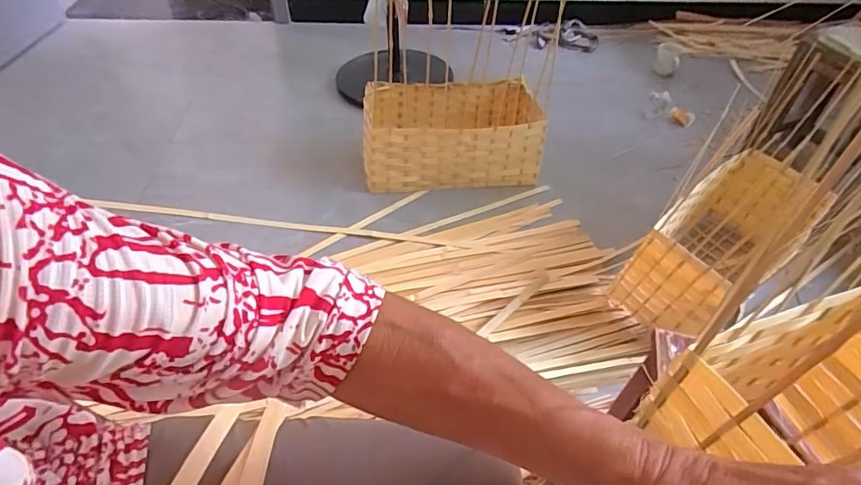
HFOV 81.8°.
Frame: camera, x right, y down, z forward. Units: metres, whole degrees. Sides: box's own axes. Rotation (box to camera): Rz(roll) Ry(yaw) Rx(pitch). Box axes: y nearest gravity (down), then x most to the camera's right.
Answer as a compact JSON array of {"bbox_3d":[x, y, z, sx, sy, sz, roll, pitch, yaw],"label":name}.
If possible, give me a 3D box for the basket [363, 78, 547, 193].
[{"bbox_3d":[0.052,-0.261,1.240,0.419,0.197,0.200,-3,46,-6],"label":"basket"}]

